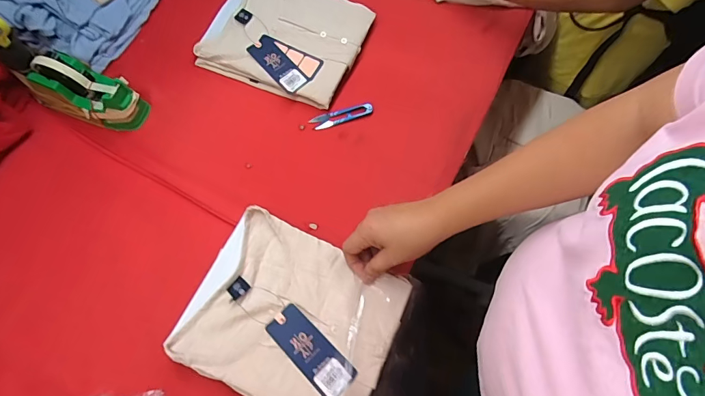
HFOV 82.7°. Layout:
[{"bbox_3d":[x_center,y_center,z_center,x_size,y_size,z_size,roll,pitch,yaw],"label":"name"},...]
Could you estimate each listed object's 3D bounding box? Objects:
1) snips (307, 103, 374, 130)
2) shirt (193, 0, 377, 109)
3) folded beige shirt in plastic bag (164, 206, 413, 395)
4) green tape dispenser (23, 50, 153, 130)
[{"bbox_3d":[-0.016,-0.135,0.651,0.102,0.005,0.024,-19,68,-7],"label":"snips"},{"bbox_3d":[-0.114,-0.280,0.693,0.246,0.040,0.216,22,69,10],"label":"shirt"},{"bbox_3d":[-0.076,0.151,0.514,0.252,0.024,0.210,23,69,10],"label":"folded beige shirt in plastic bag"},{"bbox_3d":[-0.408,-0.166,0.600,0.164,0.099,0.068,16,68,7],"label":"green tape dispenser"}]

